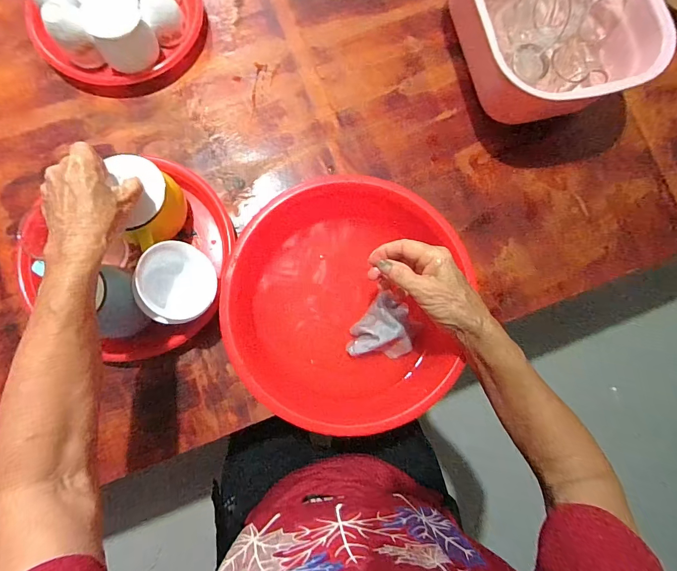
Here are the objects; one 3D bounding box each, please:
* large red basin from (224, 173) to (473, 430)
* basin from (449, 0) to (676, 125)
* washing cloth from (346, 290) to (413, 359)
[{"bbox_3d":[0.007,0.019,0.441,0.258,0.101,0.271,0,83,-4],"label":"large red basin"},{"bbox_3d":[0.267,-0.357,0.495,0.202,0.121,0.294,-22,85,-6],"label":"basin"},{"bbox_3d":[0.054,0.049,0.456,0.076,0.039,0.079,6,82,-3],"label":"washing cloth"}]

